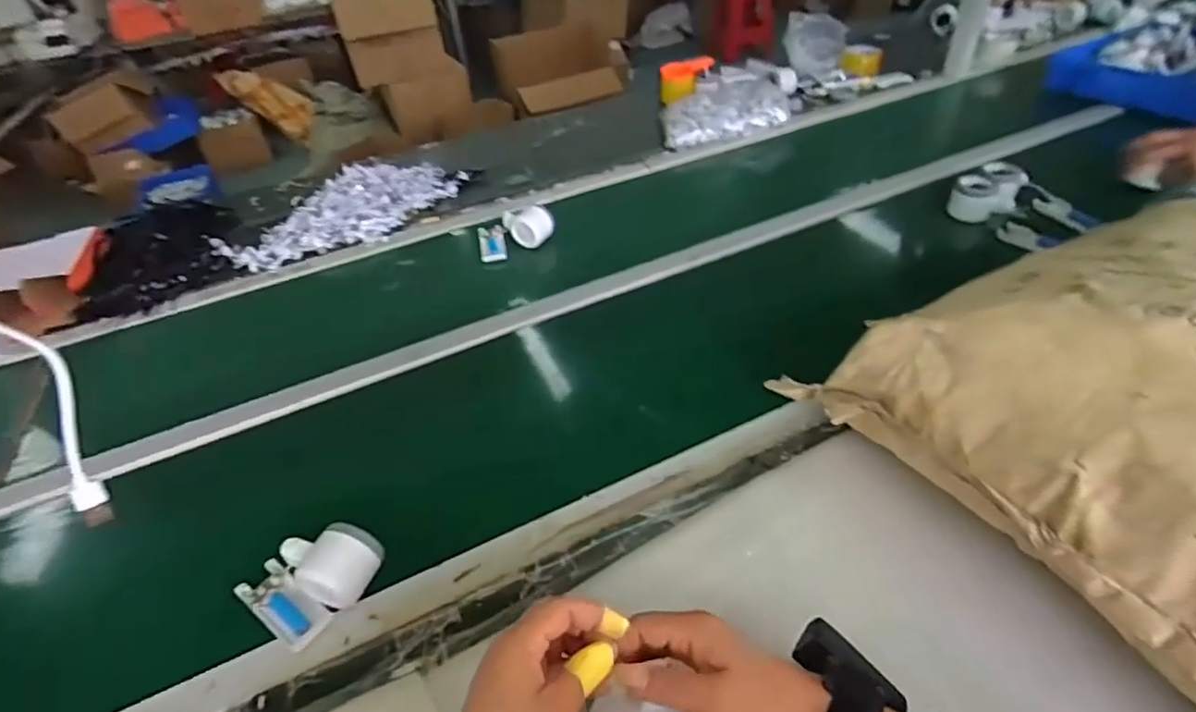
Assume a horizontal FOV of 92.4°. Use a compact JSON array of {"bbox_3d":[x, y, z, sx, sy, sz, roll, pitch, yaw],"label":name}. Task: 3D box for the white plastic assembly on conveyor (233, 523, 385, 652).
[{"bbox_3d":[-0.262,0.191,0.518,0.099,0.040,0.101,24,48,29],"label":"white plastic assembly on conveyor"}]

